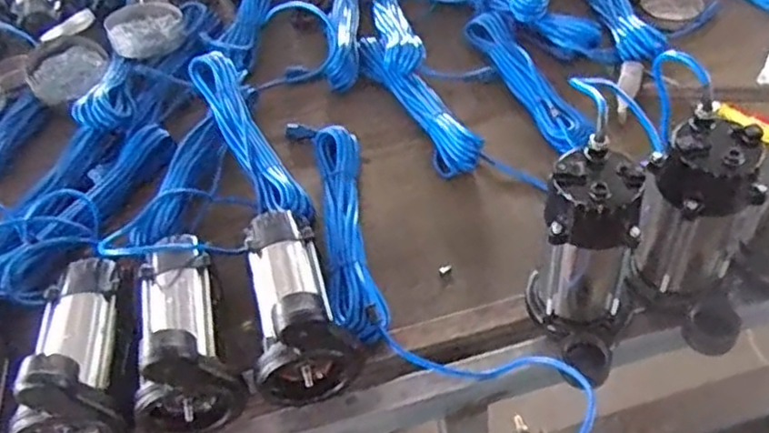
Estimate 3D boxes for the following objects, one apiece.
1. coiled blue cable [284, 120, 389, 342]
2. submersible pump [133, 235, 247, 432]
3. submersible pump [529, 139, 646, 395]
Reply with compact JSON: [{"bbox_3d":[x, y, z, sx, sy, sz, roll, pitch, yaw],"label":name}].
[{"bbox_3d":[-0.068,-0.009,0.940,0.100,0.069,0.436,-12,48,-3],"label":"coiled blue cable"},{"bbox_3d":[-0.252,0.120,0.779,0.109,0.158,0.237,-20,49,-10],"label":"submersible pump"},{"bbox_3d":[0.212,0.055,0.706,0.115,0.225,0.149,12,51,18],"label":"submersible pump"}]

